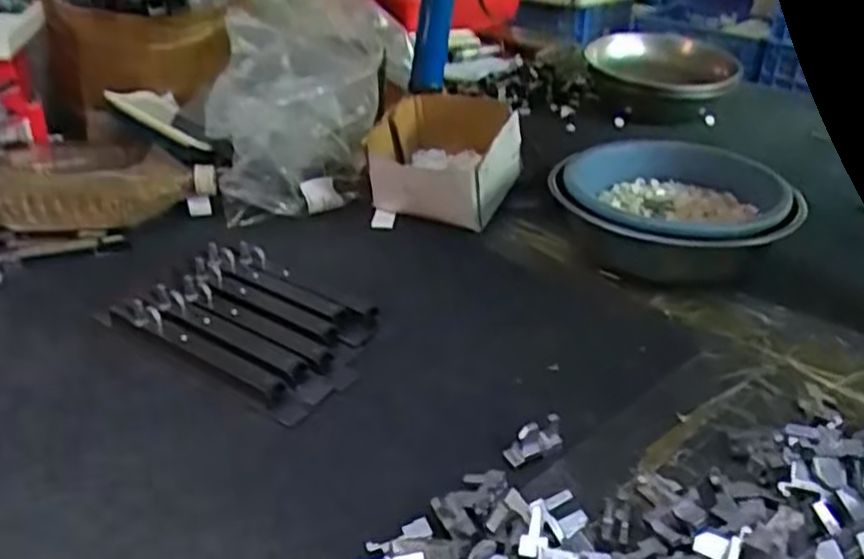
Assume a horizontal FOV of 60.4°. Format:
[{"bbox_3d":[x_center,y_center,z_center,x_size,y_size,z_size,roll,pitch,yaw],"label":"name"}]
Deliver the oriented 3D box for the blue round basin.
[{"bbox_3d":[0.235,-0.076,0.721,0.214,0.073,0.200,1,29,0],"label":"blue round basin"}]

